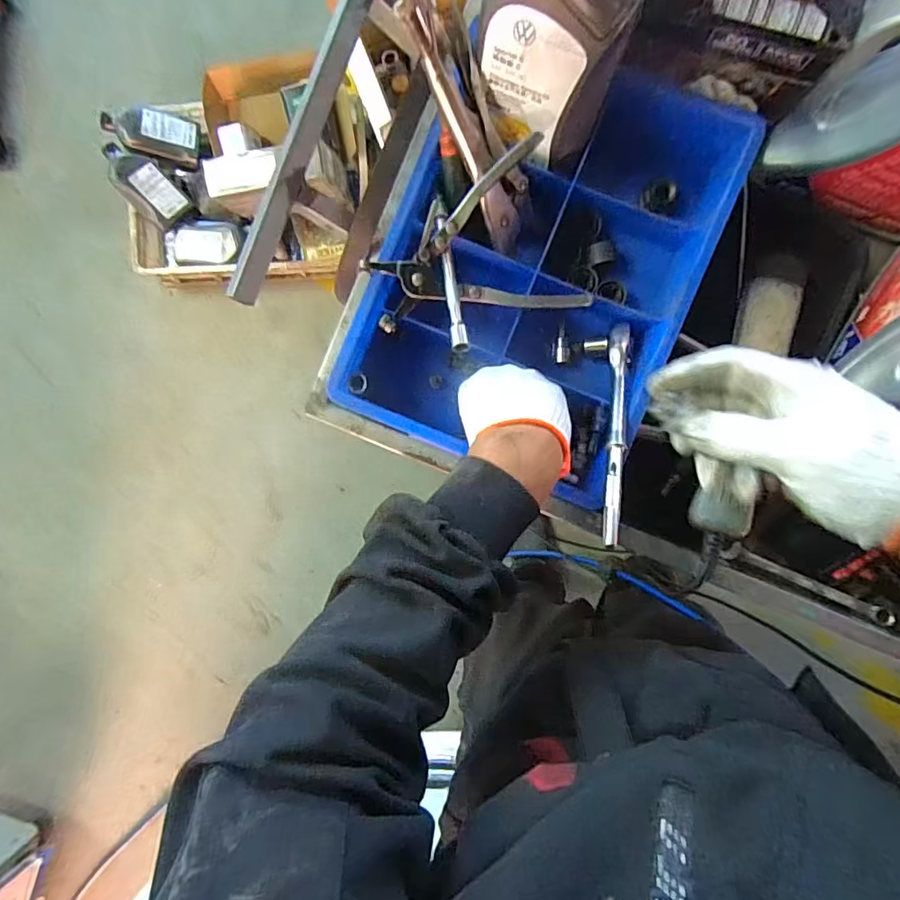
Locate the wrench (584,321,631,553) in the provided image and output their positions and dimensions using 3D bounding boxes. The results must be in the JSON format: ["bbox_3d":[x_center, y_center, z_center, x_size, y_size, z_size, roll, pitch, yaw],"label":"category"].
[{"bbox_3d":[0.138,-0.022,0.465,0.038,0.029,0.228,9,58,4],"label":"wrench"}]

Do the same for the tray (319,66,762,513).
[{"bbox_3d":[0.084,-0.171,0.502,0.269,0.096,0.375,23,94,3],"label":"tray"}]

